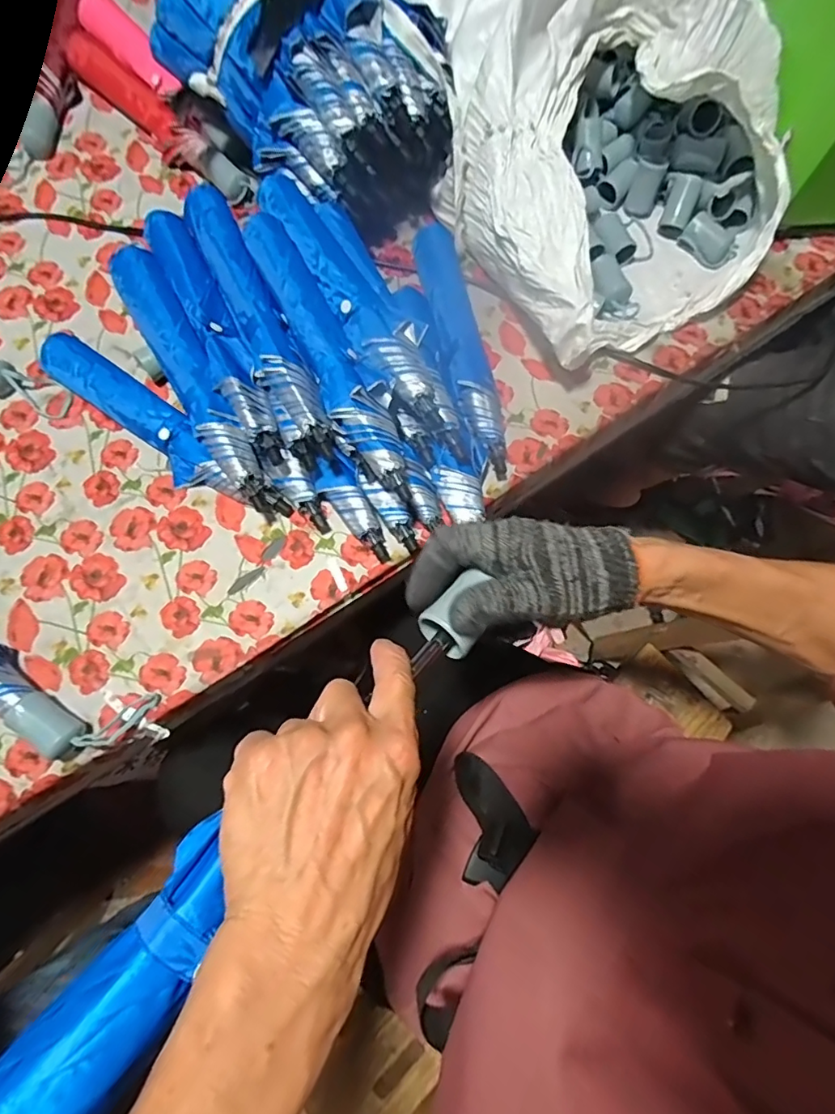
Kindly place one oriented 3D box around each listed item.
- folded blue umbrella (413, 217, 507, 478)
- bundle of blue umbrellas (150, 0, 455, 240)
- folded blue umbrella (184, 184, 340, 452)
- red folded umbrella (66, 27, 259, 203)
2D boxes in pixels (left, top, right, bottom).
[{"bbox_3d":[0.048,-0.257,0.622,0.054,0.044,0.345,-8,74,-3],"label":"folded blue umbrella"},{"bbox_3d":[-0.116,-0.589,0.616,0.263,0.146,0.340,-42,79,-14],"label":"bundle of blue umbrellas"},{"bbox_3d":[-0.168,-0.248,0.544,0.052,0.044,0.312,-24,76,-10],"label":"folded blue umbrella"},{"bbox_3d":[-0.356,-0.602,0.718,0.362,0.041,0.059,43,78,11],"label":"red folded umbrella"}]

